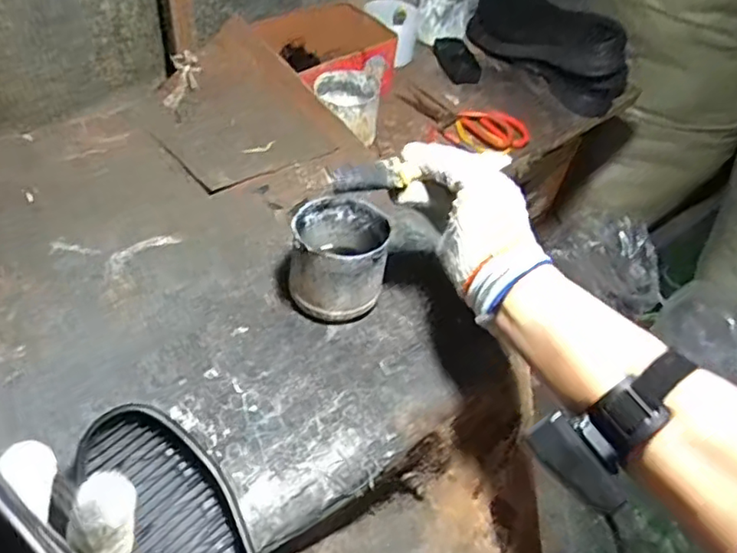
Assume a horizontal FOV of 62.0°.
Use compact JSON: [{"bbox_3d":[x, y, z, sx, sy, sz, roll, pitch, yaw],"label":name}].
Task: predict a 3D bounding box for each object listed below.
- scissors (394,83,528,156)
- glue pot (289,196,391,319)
[{"bbox_3d":[0.135,-0.237,0.917,0.206,0.020,0.094,28,51,17],"label":"scissors"},{"bbox_3d":[-0.029,-0.017,0.588,0.086,0.085,0.100,6,47,-2],"label":"glue pot"}]

